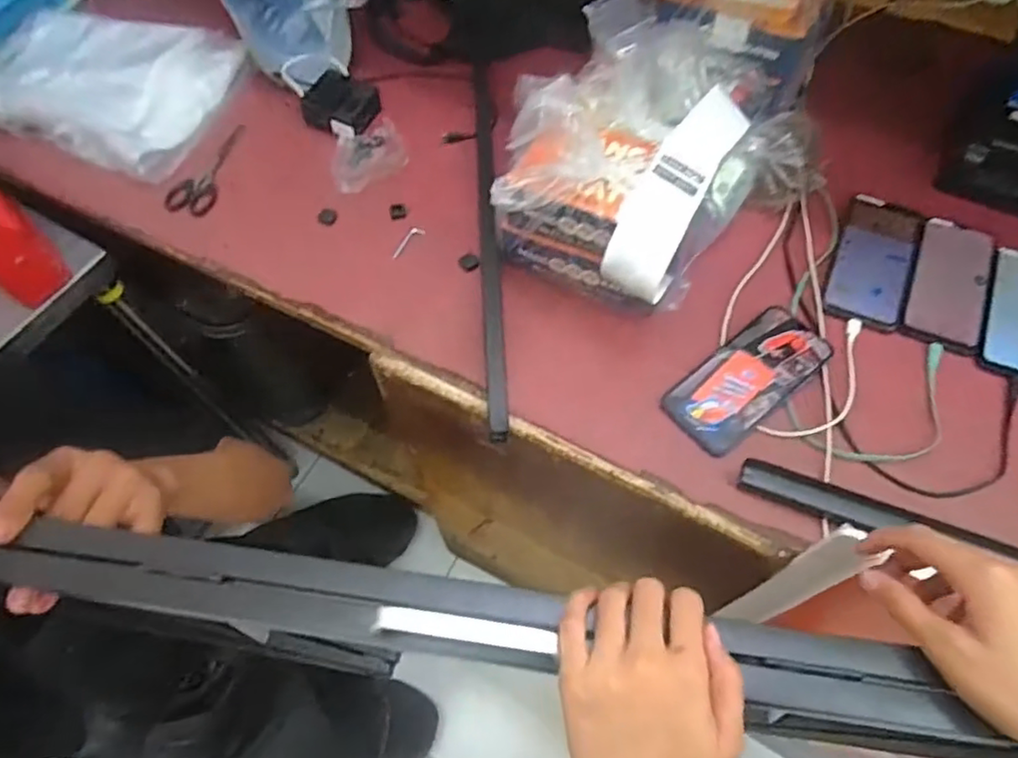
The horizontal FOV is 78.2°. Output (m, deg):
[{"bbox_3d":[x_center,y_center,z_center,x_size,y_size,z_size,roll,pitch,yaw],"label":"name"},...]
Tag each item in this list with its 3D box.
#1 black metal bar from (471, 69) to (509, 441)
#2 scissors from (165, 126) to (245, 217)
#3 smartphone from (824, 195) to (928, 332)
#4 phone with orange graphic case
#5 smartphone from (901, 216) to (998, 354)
[{"bbox_3d":[-0.021,-0.147,0.673,0.019,0.033,0.443,-3,63,0],"label":"black metal bar"},{"bbox_3d":[-0.377,-0.264,0.786,0.058,0.010,0.143,10,63,6],"label":"scissors"},{"bbox_3d":[0.393,-0.129,0.673,0.078,0.008,0.174,24,66,13],"label":"smartphone"},{"bbox_3d":[0.234,-0.005,0.611,0.174,0.012,0.078,-36,67,-16],"label":"phone with orange graphic case"},{"bbox_3d":[0.463,-0.101,0.652,0.076,0.009,0.160,24,66,13],"label":"smartphone"}]

